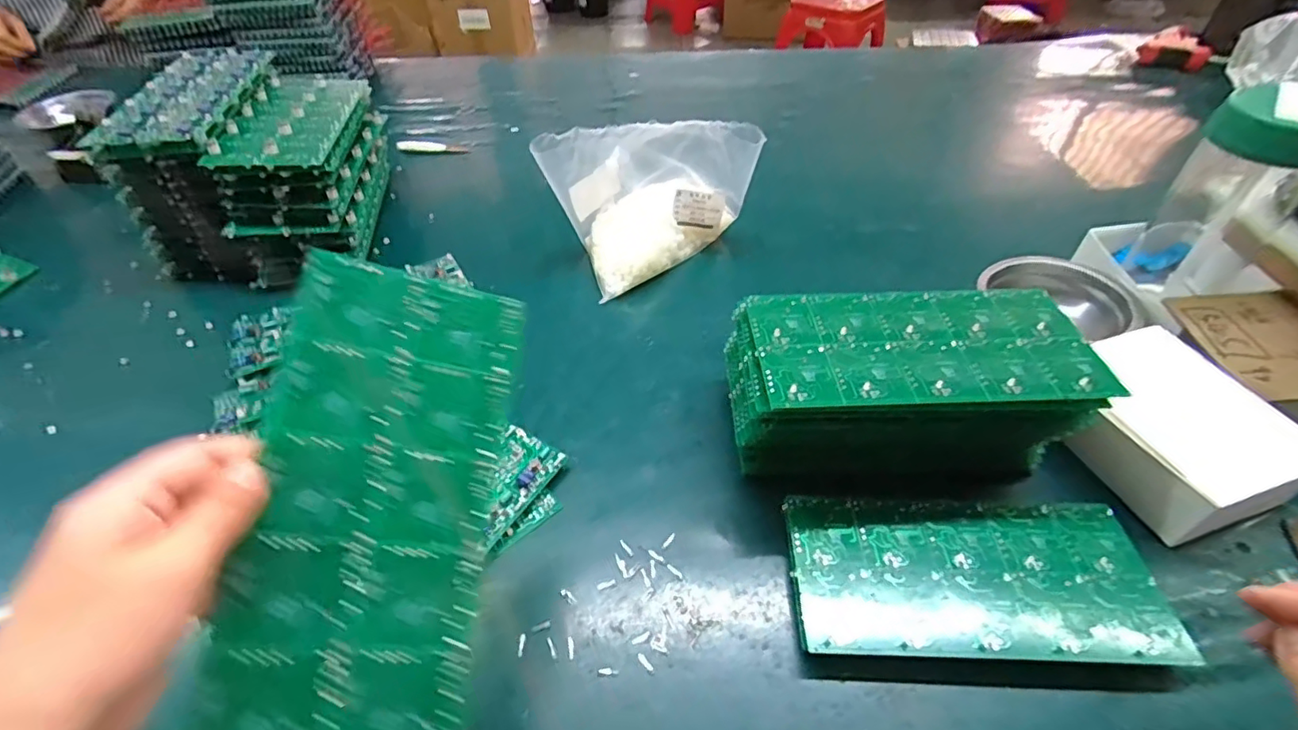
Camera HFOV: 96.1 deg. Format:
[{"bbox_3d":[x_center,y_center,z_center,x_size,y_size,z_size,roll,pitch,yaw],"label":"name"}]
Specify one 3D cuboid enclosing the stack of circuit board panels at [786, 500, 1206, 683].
[{"bbox_3d":[0.208,0.142,0.376,0.223,0.023,0.111,2,45,3],"label":"stack of circuit board panels"}]

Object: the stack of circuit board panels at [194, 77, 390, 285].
[{"bbox_3d":[-0.381,-0.219,0.670,0.114,0.139,0.242,-5,45,-4],"label":"stack of circuit board panels"}]

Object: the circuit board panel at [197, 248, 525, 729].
[{"bbox_3d":[-0.128,0.061,0.278,0.106,0.005,0.224,13,71,-26],"label":"circuit board panel"}]

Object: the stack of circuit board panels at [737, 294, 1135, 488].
[{"bbox_3d":[0.178,0.023,0.428,0.222,0.113,0.104,-3,45,-2],"label":"stack of circuit board panels"}]

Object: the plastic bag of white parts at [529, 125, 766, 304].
[{"bbox_3d":[0.001,-0.175,0.611,0.199,0.137,0.112,-23,49,-20],"label":"plastic bag of white parts"}]

